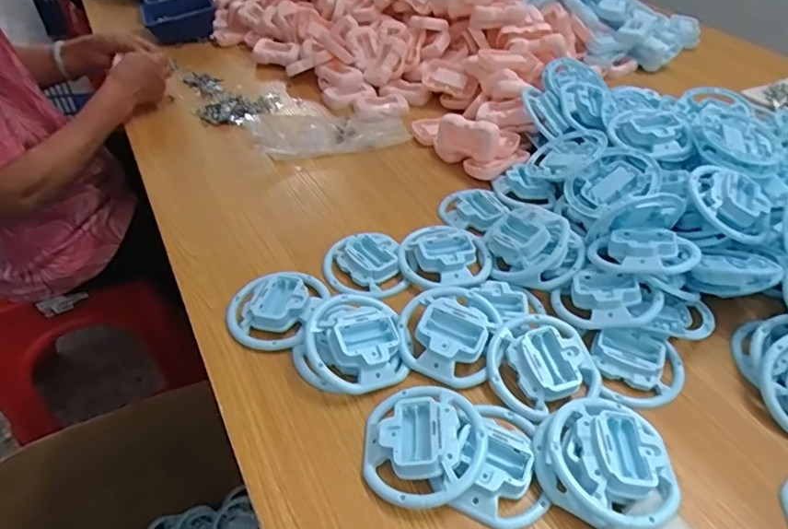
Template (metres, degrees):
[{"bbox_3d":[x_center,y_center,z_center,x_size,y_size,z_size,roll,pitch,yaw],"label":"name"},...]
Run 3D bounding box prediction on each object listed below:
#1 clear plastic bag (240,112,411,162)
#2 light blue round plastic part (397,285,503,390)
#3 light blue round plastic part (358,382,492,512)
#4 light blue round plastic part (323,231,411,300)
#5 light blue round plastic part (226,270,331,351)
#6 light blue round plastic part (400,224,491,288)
[{"bbox_3d":[-0.099,-0.209,0.806,0.232,0.024,0.112,-8,45,-10],"label":"clear plastic bag"},{"bbox_3d":[0.053,0.061,0.513,0.090,0.029,0.099,1,44,-1],"label":"light blue round plastic part"},{"bbox_3d":[0.025,0.141,0.432,0.097,0.033,0.104,1,44,-1],"label":"light blue round plastic part"},{"bbox_3d":[-0.035,-0.004,0.592,0.084,0.020,0.092,-9,45,-11],"label":"light blue round plastic part"},{"bbox_3d":[-0.118,0.042,0.539,0.102,0.027,0.093,1,44,-1],"label":"light blue round plastic part"},{"bbox_3d":[0.057,-0.013,0.594,0.099,0.017,0.086,4,44,3],"label":"light blue round plastic part"}]

